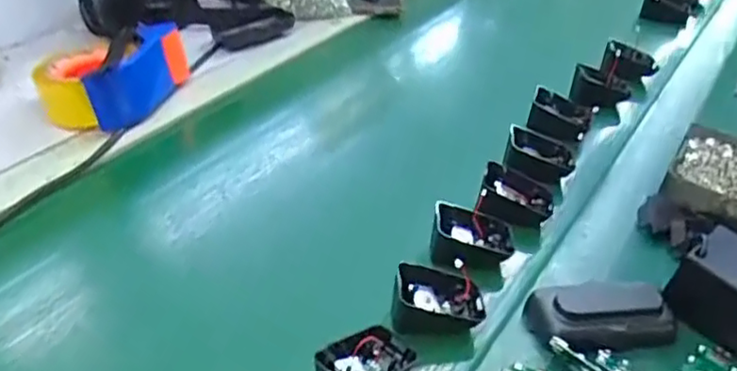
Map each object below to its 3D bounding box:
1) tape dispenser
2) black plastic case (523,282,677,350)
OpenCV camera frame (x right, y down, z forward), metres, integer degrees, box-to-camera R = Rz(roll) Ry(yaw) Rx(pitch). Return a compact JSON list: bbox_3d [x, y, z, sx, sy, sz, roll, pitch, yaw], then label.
[{"bbox_3d":[-0.280,-0.117,0.679,0.111,0.068,0.156,20,41,20],"label":"tape dispenser"},{"bbox_3d":[0.174,0.098,0.476,0.105,0.031,0.049,-5,39,-11],"label":"black plastic case"}]

